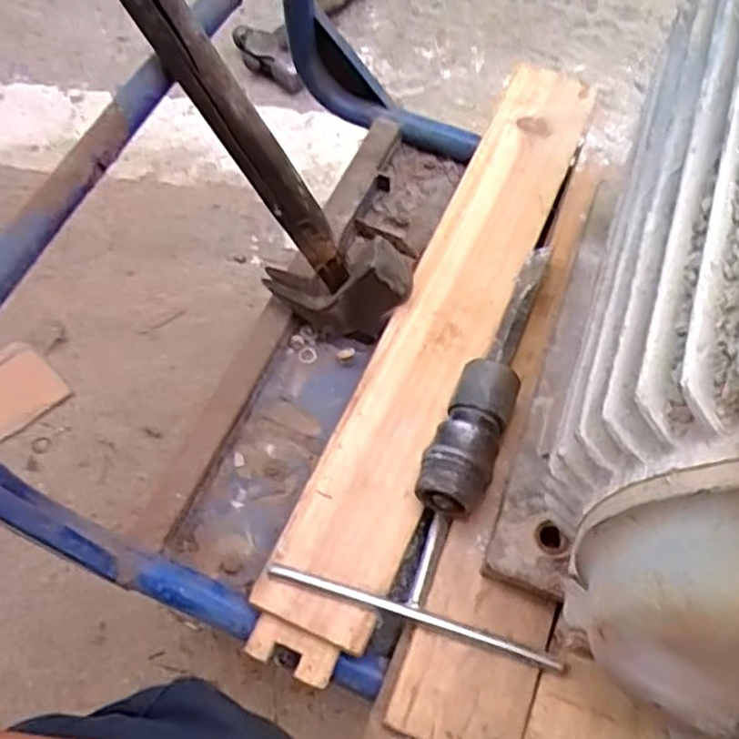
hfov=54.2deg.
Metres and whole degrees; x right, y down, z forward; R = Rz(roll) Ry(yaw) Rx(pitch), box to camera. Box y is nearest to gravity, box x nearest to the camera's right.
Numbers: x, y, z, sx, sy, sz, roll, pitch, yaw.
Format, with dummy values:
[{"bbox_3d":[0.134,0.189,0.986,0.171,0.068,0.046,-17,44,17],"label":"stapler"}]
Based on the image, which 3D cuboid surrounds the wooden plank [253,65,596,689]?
[{"bbox_3d":[0.056,-0.036,0.553,0.084,0.021,0.546,21,68,10],"label":"wooden plank"}]

